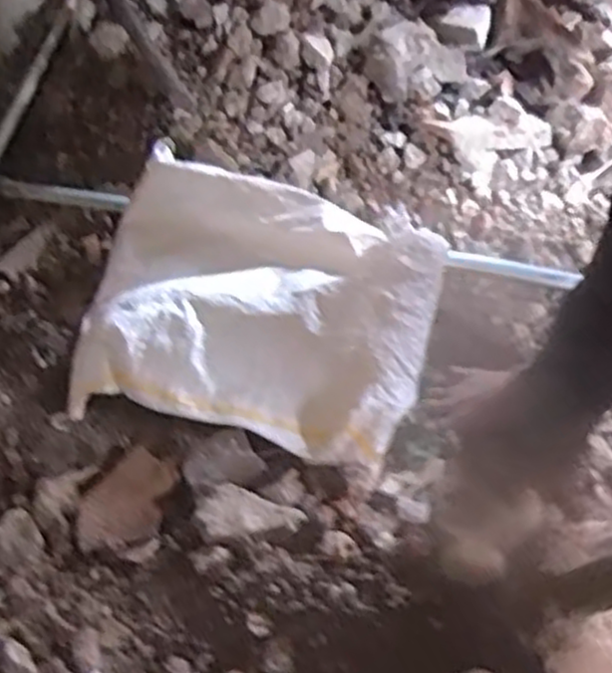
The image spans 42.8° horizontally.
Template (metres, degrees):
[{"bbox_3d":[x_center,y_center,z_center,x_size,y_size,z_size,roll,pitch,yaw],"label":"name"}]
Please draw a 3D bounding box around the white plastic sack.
[{"bbox_3d":[-0.063,-0.044,1.005,0.449,0.101,0.358,13,59,10],"label":"white plastic sack"}]

